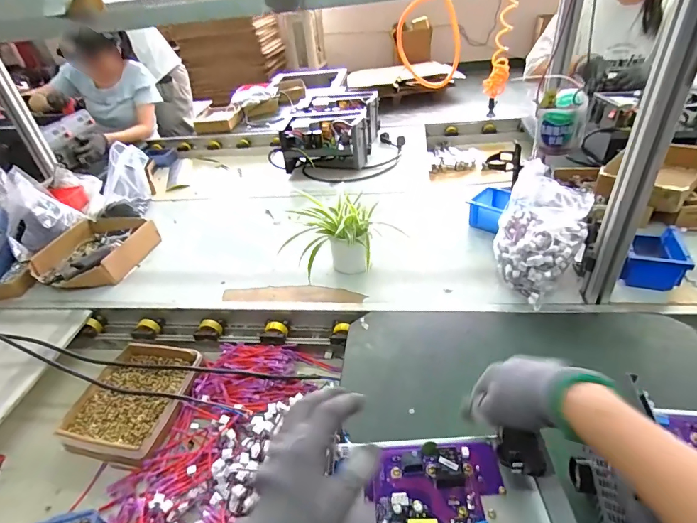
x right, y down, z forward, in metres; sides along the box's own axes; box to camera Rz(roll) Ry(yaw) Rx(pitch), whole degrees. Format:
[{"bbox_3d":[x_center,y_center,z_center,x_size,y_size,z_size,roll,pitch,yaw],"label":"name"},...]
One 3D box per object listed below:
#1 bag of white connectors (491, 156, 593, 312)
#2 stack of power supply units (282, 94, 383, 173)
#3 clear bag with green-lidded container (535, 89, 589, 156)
[{"bbox_3d":[0.368,-0.048,0.776,0.160,0.199,0.149,-32,43,-30],"label":"bag of white connectors"},{"bbox_3d":[-0.048,-0.489,1.472,0.281,0.163,0.417,3,38,13],"label":"stack of power supply units"},{"bbox_3d":[0.295,-0.192,0.551,0.059,0.075,0.059,12,42,23],"label":"clear bag with green-lidded container"}]

